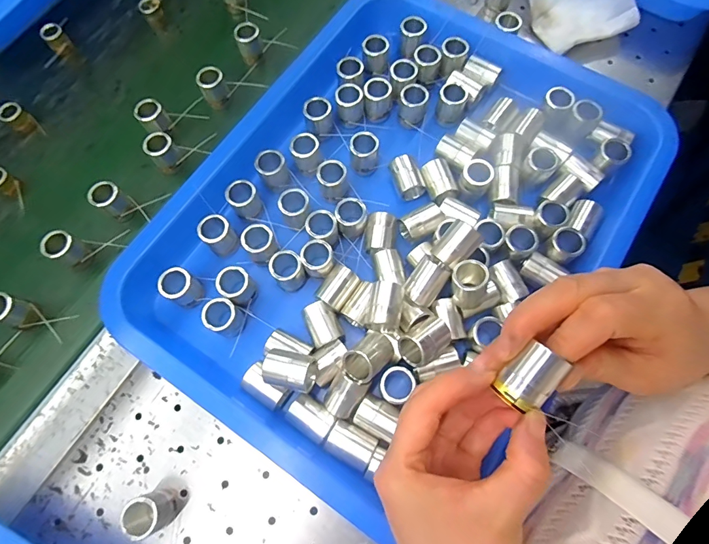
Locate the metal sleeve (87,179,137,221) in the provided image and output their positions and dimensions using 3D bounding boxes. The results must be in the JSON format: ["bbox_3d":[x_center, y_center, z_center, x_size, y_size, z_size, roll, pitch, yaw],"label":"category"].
[{"bbox_3d":[-0.200,-0.057,0.345,0.025,0.033,0.022,37,76,14],"label":"metal sleeve"}]

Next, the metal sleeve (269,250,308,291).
[{"bbox_3d":[-0.049,0.000,0.307,0.021,0.033,0.021,-1,70,2],"label":"metal sleeve"}]

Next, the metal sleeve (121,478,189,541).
[{"bbox_3d":[-0.125,0.148,0.261,0.025,0.032,0.026,-25,71,-6],"label":"metal sleeve"}]

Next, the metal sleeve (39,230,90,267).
[{"bbox_3d":[-0.229,-0.017,0.330,0.021,0.029,0.022,-1,70,2],"label":"metal sleeve"}]

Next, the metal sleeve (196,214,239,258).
[{"bbox_3d":[-0.103,-0.029,0.313,0.022,0.023,0.019,-38,73,-10],"label":"metal sleeve"}]

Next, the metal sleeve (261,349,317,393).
[{"bbox_3d":[-0.041,0.065,0.272,0.033,0.023,0.022,13,71,7],"label":"metal sleeve"}]

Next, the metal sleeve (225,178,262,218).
[{"bbox_3d":[-0.085,-0.056,0.322,0.021,0.024,0.020,-1,70,2],"label":"metal sleeve"}]

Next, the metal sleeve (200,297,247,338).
[{"bbox_3d":[-0.092,0.032,0.293,0.022,0.029,0.021,-1,70,2],"label":"metal sleeve"}]

